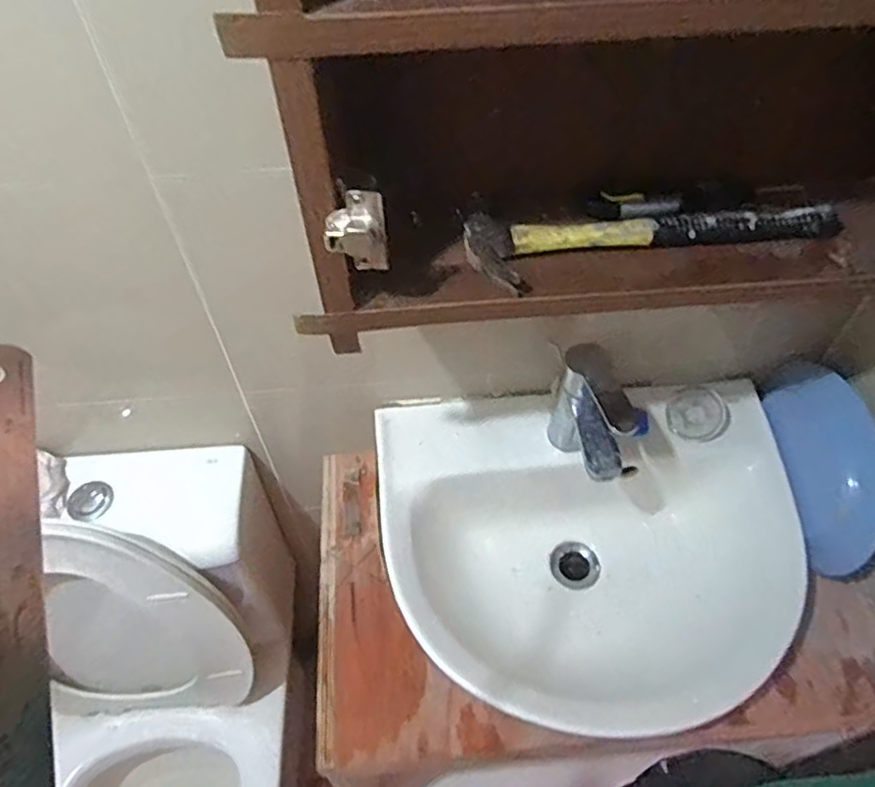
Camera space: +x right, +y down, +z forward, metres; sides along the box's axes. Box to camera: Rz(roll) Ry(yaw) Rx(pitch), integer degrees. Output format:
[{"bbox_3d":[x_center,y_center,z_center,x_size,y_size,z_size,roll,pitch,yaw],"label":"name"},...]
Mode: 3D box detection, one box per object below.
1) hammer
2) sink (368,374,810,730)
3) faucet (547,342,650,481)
[{"bbox_3d":[0.173,-0.122,0.523,0.298,0.031,0.071,-5,52,-2],"label":"hammer"},{"bbox_3d":[0.177,0.184,0.777,0.474,0.202,0.356,-4,52,-2],"label":"sink"},{"bbox_3d":[0.163,0.037,0.704,0.048,0.161,0.137,-11,52,-8],"label":"faucet"}]

